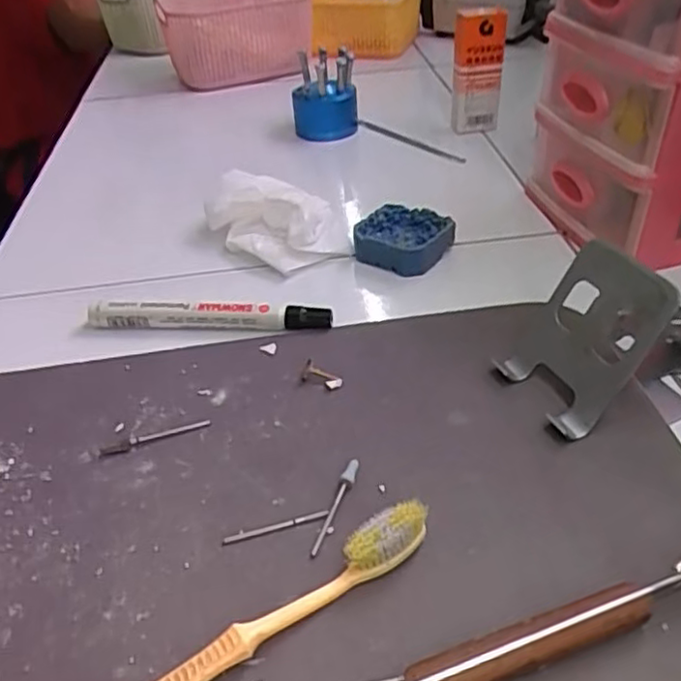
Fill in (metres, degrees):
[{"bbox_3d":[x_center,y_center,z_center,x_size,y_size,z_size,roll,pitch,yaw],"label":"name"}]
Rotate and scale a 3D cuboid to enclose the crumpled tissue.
[{"bbox_3d":[-0.047,-0.086,0.470,0.070,0.035,0.104,-24,42,-22],"label":"crumpled tissue"}]

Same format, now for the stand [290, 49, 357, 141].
[{"bbox_3d":[-0.015,-0.223,0.615,0.057,0.077,0.051,-8,38,-3],"label":"stand"}]

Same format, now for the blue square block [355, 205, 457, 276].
[{"bbox_3d":[0.043,-0.068,0.447,0.053,0.025,0.054,22,45,30],"label":"blue square block"}]

